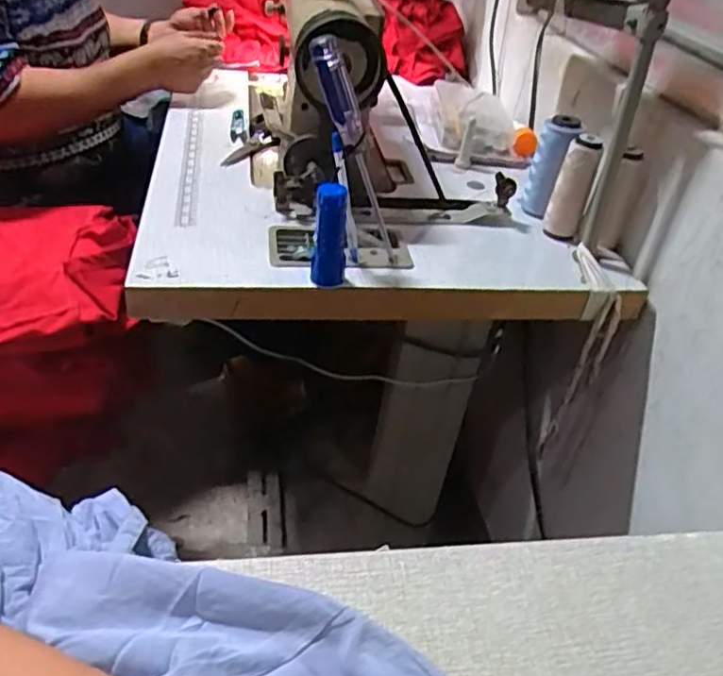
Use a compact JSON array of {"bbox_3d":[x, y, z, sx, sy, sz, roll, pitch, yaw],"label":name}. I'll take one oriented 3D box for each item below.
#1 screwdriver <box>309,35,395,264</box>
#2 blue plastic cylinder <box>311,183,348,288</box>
[{"bbox_3d":[-0.003,-0.174,0.611,0.024,0.204,0.031,-4,33,27],"label":"screwdriver"},{"bbox_3d":[-0.031,-0.099,0.617,0.030,0.090,0.030,0,38,-4],"label":"blue plastic cylinder"}]

